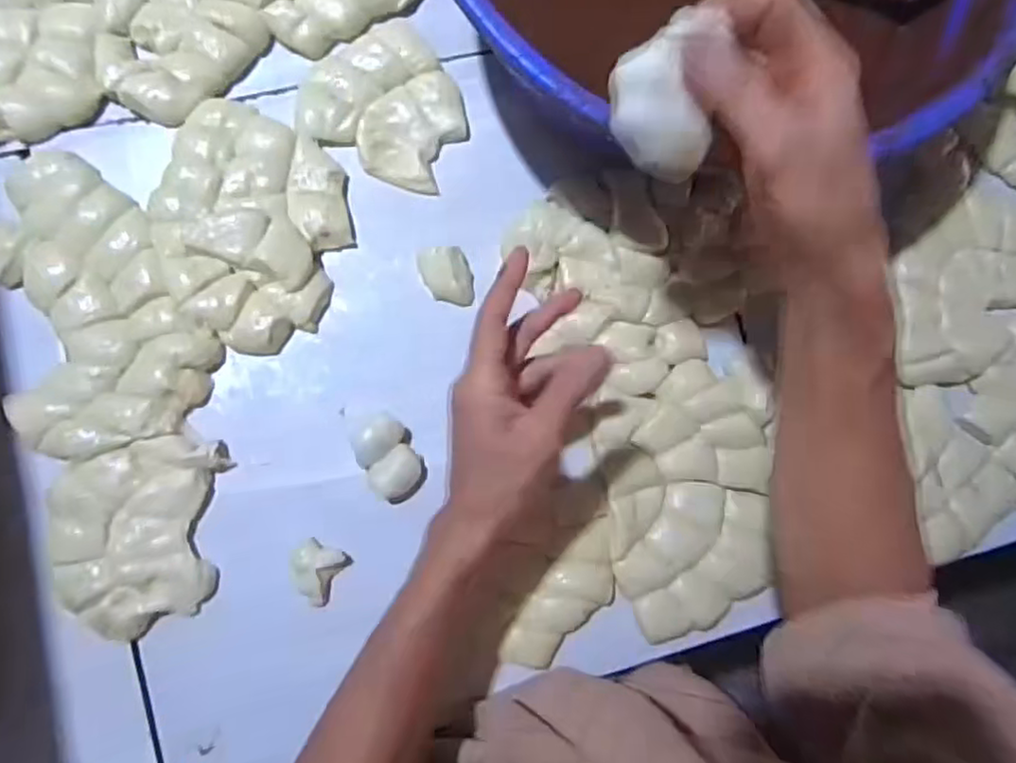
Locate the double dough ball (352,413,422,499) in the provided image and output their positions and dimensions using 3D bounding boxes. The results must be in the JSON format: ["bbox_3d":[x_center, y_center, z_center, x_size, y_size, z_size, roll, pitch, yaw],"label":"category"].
[{"bbox_3d":[-0.088,0.055,0.480,0.039,0.040,0.062,-28,90,-6],"label":"double dough ball"}]

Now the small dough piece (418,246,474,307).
[{"bbox_3d":[-0.046,-0.080,0.494,0.035,0.019,0.051,-21,89,-6],"label":"small dough piece"}]

